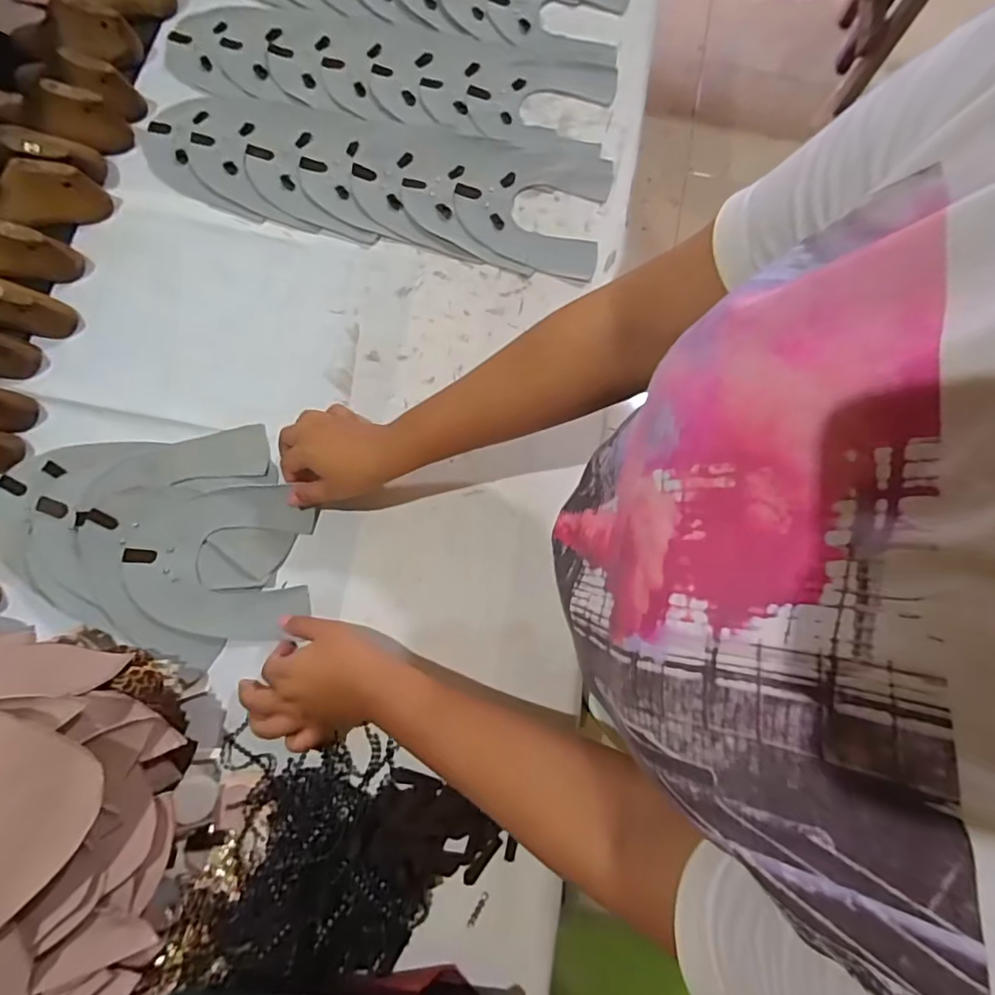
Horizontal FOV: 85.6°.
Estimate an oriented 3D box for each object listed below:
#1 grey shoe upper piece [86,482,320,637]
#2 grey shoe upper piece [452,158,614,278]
[{"bbox_3d":[-0.273,0.055,0.491,0.193,0.017,0.136,3,77,-1],"label":"grey shoe upper piece"},{"bbox_3d":[0.036,-0.320,0.587,0.161,0.011,0.150,12,77,1],"label":"grey shoe upper piece"}]

